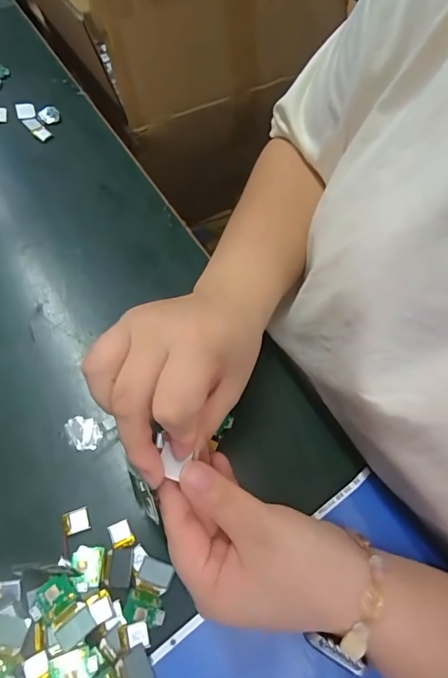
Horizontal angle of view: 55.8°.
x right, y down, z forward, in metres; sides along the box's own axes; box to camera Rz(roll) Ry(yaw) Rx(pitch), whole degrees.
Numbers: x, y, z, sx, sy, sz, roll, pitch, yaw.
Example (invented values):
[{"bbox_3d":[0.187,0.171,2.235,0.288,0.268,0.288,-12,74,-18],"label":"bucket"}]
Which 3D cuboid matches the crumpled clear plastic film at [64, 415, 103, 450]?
[{"bbox_3d":[-0.105,0.072,0.319,0.023,0.015,0.028,-30,69,-17],"label":"crumpled clear plastic film"}]

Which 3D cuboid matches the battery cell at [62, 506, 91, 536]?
[{"bbox_3d":[-0.100,0.124,0.287,0.016,0.004,0.015,-16,66,-11],"label":"battery cell"}]

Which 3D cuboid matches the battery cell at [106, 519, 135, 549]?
[{"bbox_3d":[-0.069,0.131,0.283,0.014,0.004,0.018,-23,67,-14],"label":"battery cell"}]

